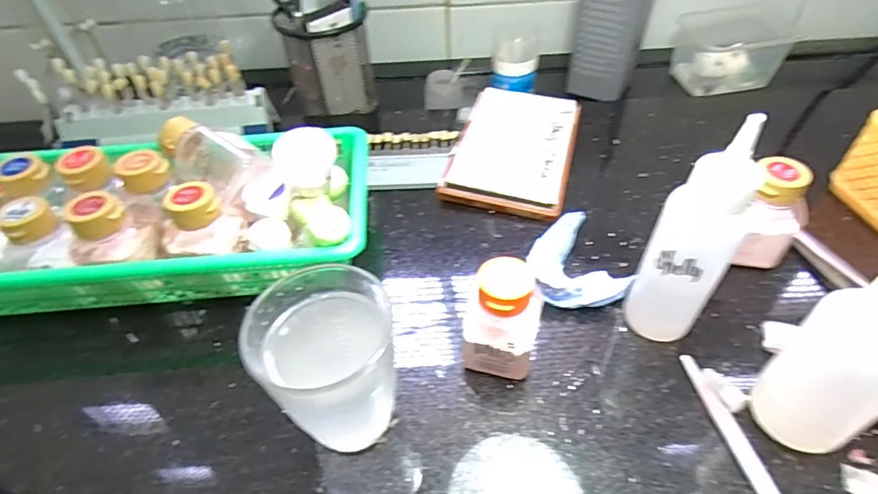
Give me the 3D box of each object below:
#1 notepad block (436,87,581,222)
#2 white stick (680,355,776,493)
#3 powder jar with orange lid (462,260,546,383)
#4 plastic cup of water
[{"bbox_3d":[0.067,-0.088,0.437,0.095,0.012,0.149,11,49,13],"label":"notepad block"},{"bbox_3d":[0.161,0.117,0.258,0.009,0.004,0.138,-11,48,-6],"label":"white stick"},{"bbox_3d":[0.035,0.041,0.284,0.040,0.080,0.031,8,49,11],"label":"powder jar with orange lid"},{"bbox_3d":[-0.052,0.062,0.259,0.061,0.095,0.078,-14,48,-9],"label":"plastic cup of water"}]

